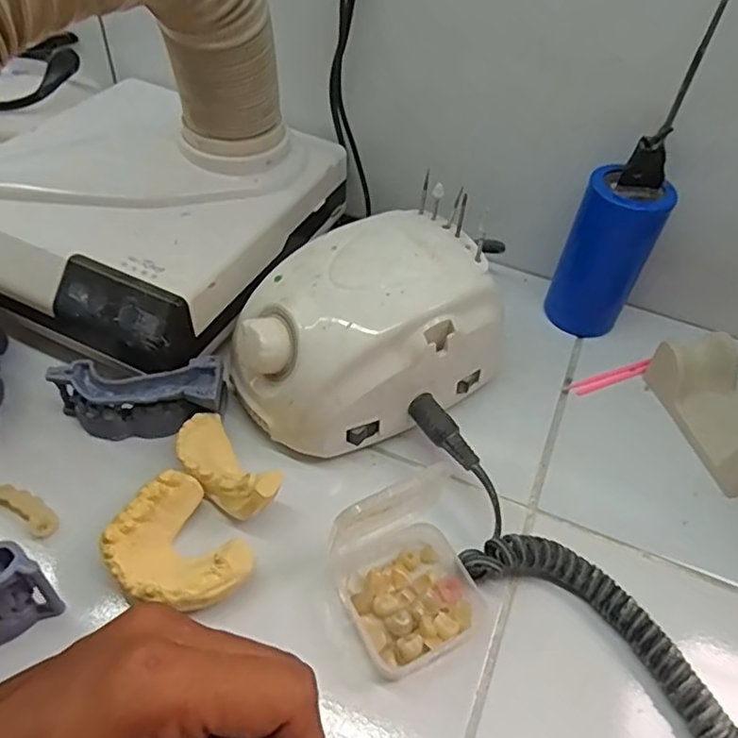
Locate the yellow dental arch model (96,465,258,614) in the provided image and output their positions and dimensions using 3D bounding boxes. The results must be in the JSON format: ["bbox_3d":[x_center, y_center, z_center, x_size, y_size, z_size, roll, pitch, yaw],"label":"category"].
[{"bbox_3d":[-0.089,0.084,0.280,0.052,0.025,0.063,-31,58,-29],"label":"yellow dental arch model"}]

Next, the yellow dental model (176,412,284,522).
[{"bbox_3d":[-0.072,0.052,0.308,0.033,0.026,0.066,-29,44,-28],"label":"yellow dental model"}]

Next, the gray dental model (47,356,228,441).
[{"bbox_3d":[-0.122,0.016,0.330,0.087,0.031,0.030,-5,49,-10],"label":"gray dental model"}]

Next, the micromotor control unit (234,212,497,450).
[{"bbox_3d":[-0.002,-0.019,0.335,0.134,0.074,0.099,-33,59,-30],"label":"micromotor control unit"}]

